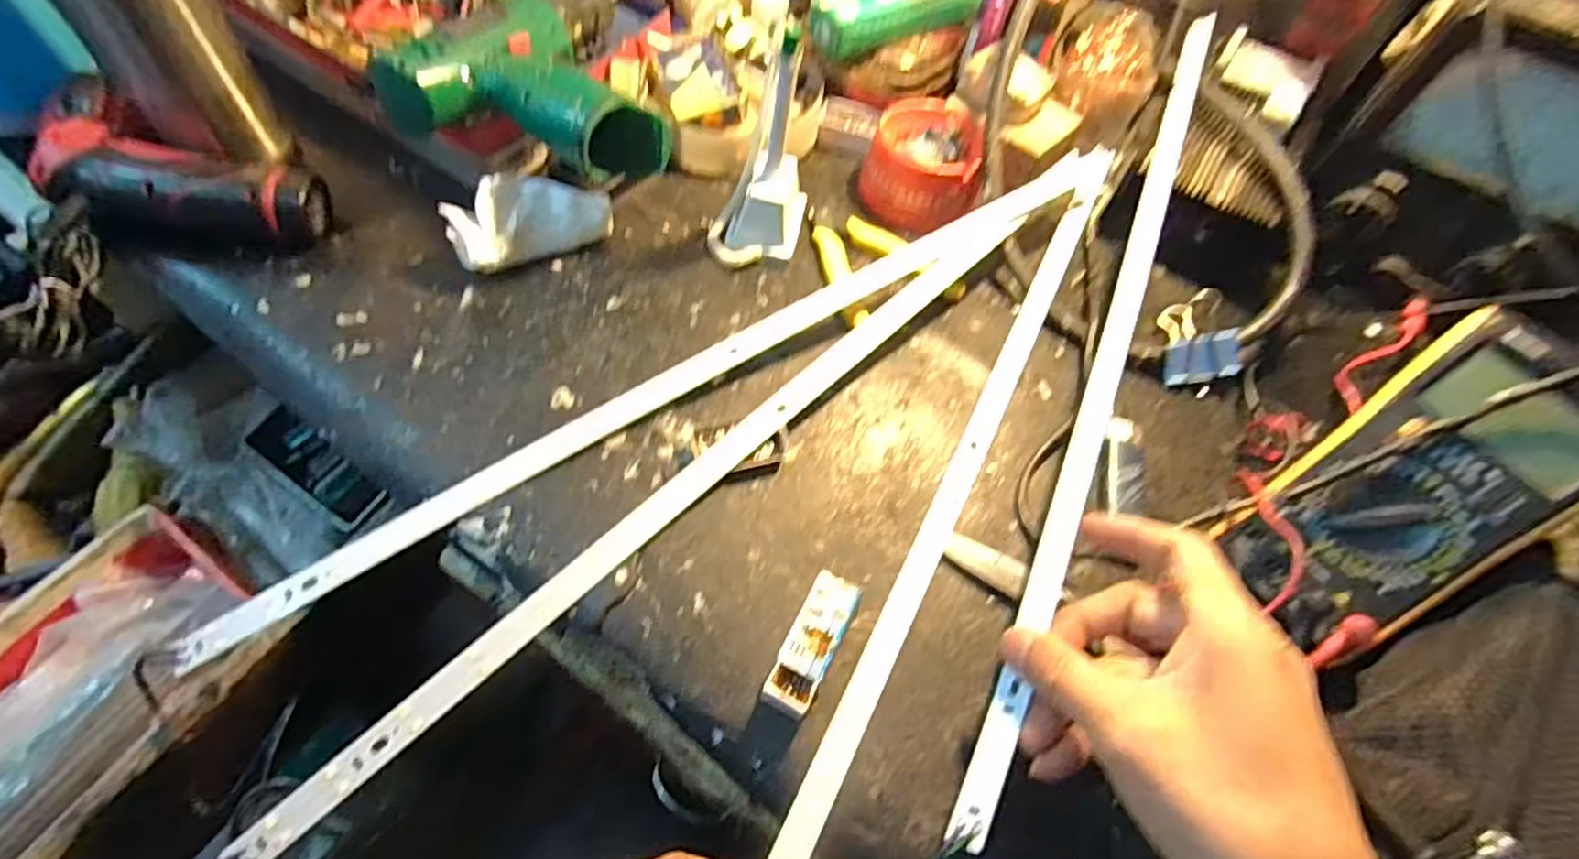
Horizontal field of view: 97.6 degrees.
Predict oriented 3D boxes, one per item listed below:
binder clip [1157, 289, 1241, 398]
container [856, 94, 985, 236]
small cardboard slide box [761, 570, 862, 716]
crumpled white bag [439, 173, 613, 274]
[{"bbox_3d":[0.254,-0.058,0.434,0.042,0.026,0.062,-1,59,-7],"label":"binder clip"},{"bbox_3d":[0.095,-0.193,0.486,0.076,0.045,0.096,13,58,1],"label":"container"},{"bbox_3d":[0.010,0.097,0.313,0.022,0.018,0.063,26,59,9],"label":"small cardboard slide box"},{"bbox_3d":[-0.158,-0.126,0.420,0.093,0.041,0.037,-30,66,-22],"label":"crumpled white bag"}]

